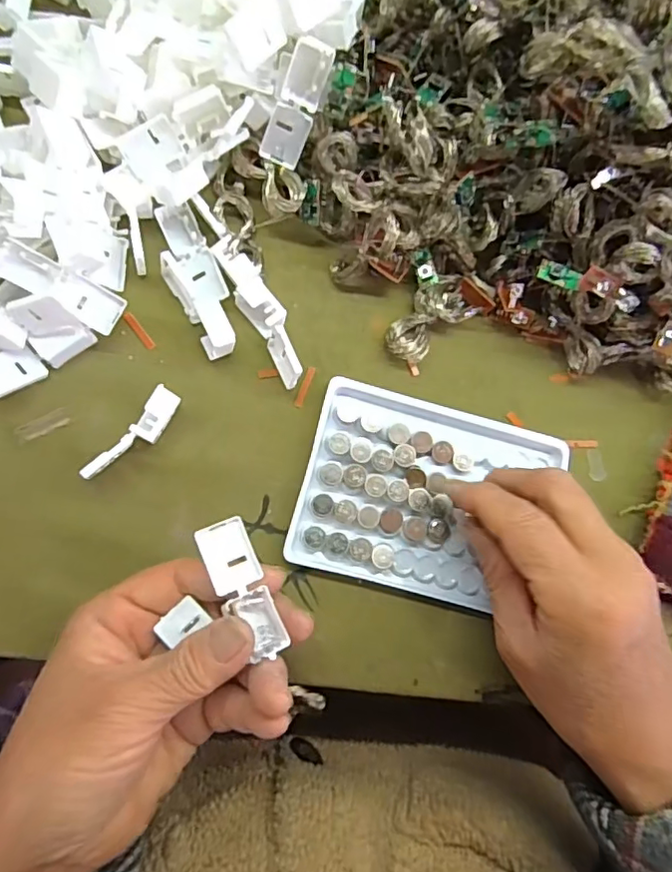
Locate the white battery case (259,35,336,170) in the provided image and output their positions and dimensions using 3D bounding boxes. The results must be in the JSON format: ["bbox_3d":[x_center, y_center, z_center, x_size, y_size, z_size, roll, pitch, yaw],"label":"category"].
[{"bbox_3d":[-0.019,-0.156,0.267,0.018,0.011,0.054,30,124,0],"label":"white battery case"}]

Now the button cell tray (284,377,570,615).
[{"bbox_3d":[0.045,0.030,0.284,0.122,0.012,0.097,15,82,-2],"label":"button cell tray"}]

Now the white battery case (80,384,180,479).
[{"bbox_3d":[-0.092,0.001,0.265,0.014,0.024,0.052,37,82,1],"label":"white battery case"}]

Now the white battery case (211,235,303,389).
[{"bbox_3d":[-0.036,-0.063,0.281,0.017,0.023,0.079,-30,86,-7],"label":"white battery case"}]

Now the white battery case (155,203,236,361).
[{"bbox_3d":[-0.069,-0.078,0.282,0.025,0.015,0.080,-26,85,-7],"label":"white battery case"}]

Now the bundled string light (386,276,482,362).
[{"bbox_3d":[0.048,-0.061,0.296,0.052,0.013,0.028,-39,87,-8],"label":"bundled string light"}]

